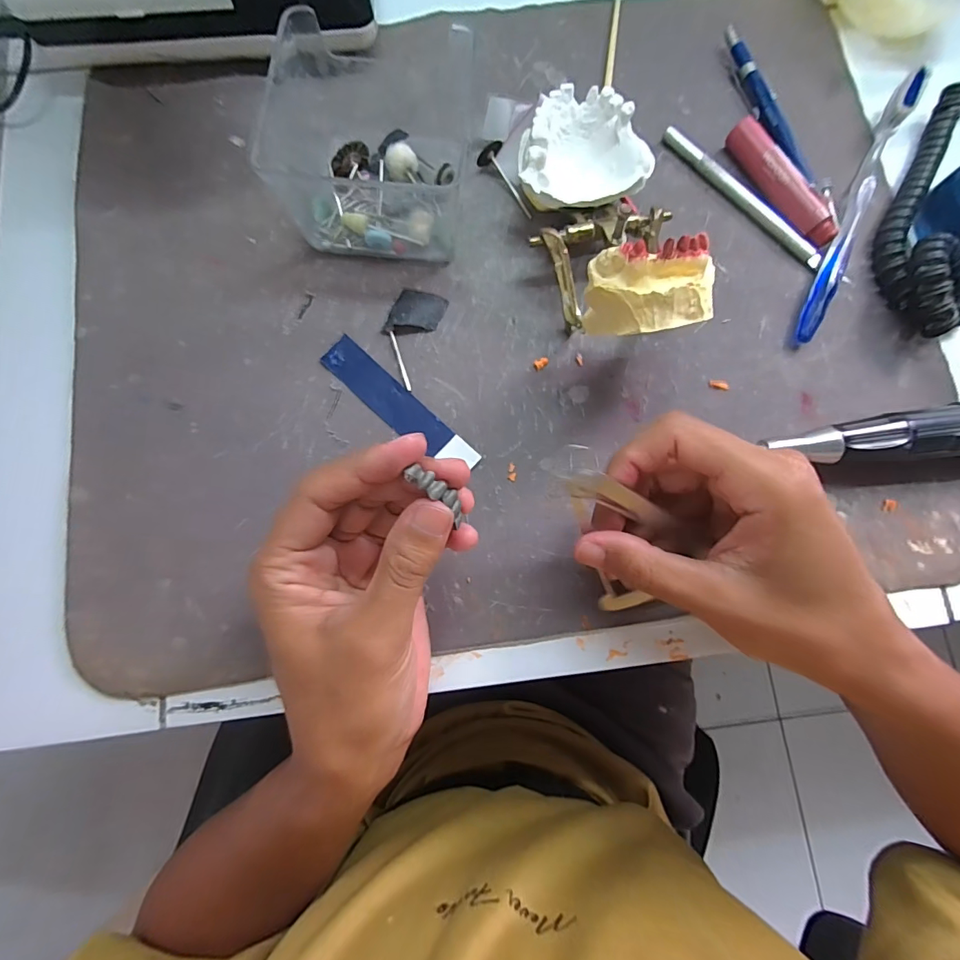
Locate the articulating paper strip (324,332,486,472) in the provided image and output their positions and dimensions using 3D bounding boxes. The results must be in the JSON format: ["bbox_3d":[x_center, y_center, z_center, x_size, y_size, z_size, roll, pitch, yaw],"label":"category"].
[{"bbox_3d":[-0.044,-0.040,0.249,0.102,0.004,0.021,43,82,7],"label":"articulating paper strip"}]

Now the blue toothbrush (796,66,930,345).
[{"bbox_3d":[0.222,-0.159,0.266,0.018,0.021,0.184,27,80,4],"label":"blue toothbrush"}]

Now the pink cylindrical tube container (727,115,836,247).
[{"bbox_3d":[0.176,-0.174,0.269,0.015,0.018,0.087,-32,82,-6],"label":"pink cylindrical tube container"}]

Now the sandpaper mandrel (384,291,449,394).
[{"bbox_3d":[-0.040,-0.081,0.255,0.027,0.007,0.056,19,80,3],"label":"sandpaper mandrel"}]

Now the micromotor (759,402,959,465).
[{"bbox_3d":[0.230,-0.023,0.238,0.158,0.028,0.025,-5,80,-2],"label":"micromotor"}]

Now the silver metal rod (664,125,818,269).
[{"bbox_3d":[0.155,-0.169,0.273,0.007,0.009,0.119,-42,83,-7],"label":"silver metal rod"}]

